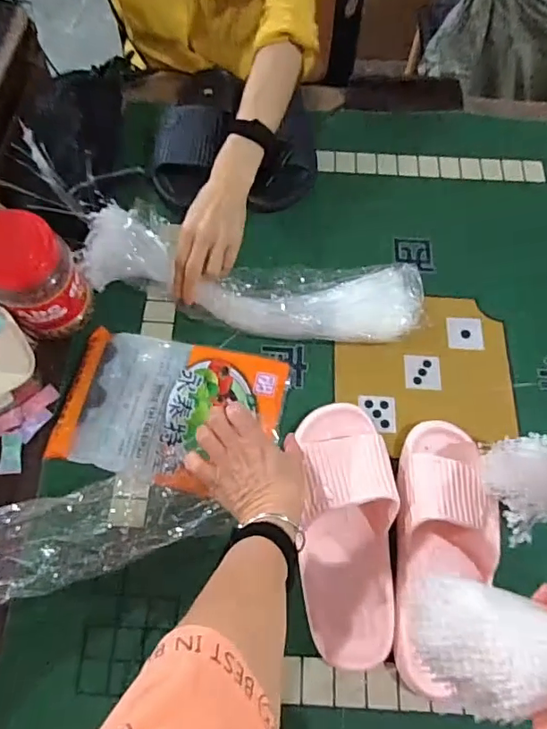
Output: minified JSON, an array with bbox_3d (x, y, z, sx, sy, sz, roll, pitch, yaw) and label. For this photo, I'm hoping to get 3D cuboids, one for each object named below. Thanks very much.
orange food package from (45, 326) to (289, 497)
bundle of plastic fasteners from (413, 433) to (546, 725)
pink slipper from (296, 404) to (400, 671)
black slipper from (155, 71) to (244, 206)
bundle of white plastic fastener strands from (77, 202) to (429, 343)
[{"bbox_3d":[-0.115,0.050,0.595,0.239,0.012,0.165,12,66,3],"label":"orange food package"},{"bbox_3d":[0.205,0.158,0.407,0.125,0.205,0.241,42,71,15],"label":"bundle of plastic fasteners"},{"bbox_3d":[0.076,0.161,0.527,0.090,0.067,0.257,1,67,-3],"label":"pink slipper"},{"bbox_3d":[-0.116,-0.350,0.753,0.106,0.069,0.256,2,67,-2],"label":"black slipper"},{"bbox_3d":[-0.025,-0.102,0.641,0.416,0.068,0.116,10,67,1],"label":"bundle of white plastic fastener strands"}]

